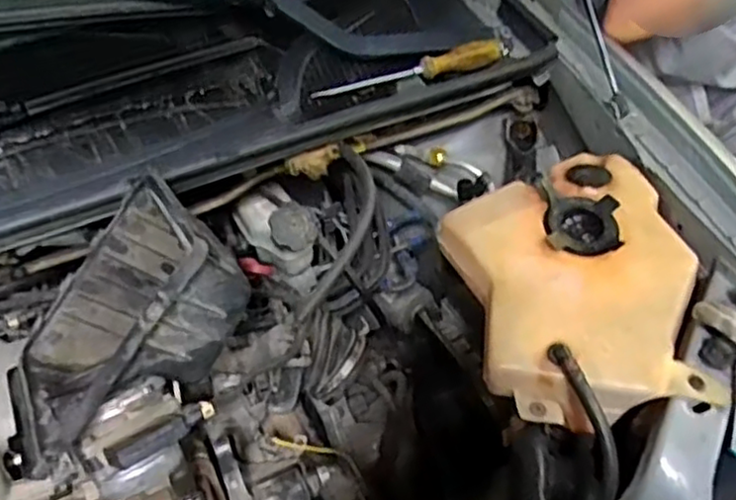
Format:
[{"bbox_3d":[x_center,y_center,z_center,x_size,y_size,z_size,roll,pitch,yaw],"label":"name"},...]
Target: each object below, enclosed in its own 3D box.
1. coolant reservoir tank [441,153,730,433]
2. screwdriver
[{"bbox_3d":[0.221,0.046,0.764,0.254,0.120,0.310,-6,57,-9],"label":"coolant reservoir tank"},{"bbox_3d":[0.060,-0.232,0.897,0.266,0.024,0.027,-17,40,-13],"label":"screwdriver"}]

